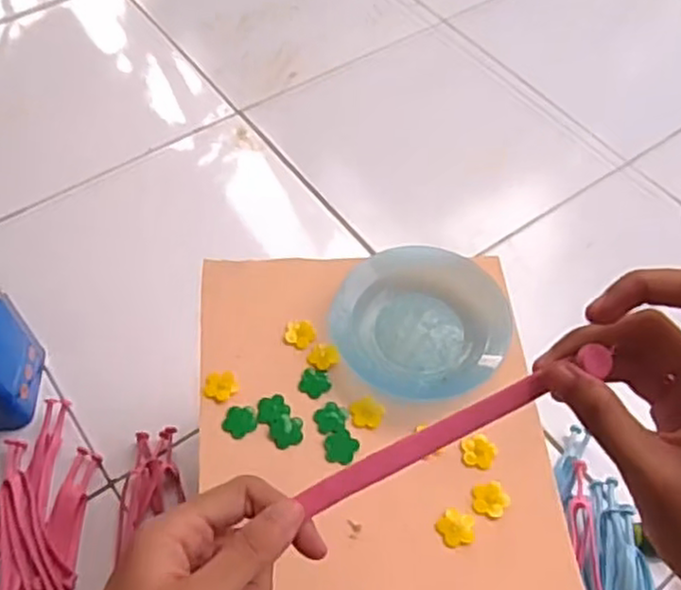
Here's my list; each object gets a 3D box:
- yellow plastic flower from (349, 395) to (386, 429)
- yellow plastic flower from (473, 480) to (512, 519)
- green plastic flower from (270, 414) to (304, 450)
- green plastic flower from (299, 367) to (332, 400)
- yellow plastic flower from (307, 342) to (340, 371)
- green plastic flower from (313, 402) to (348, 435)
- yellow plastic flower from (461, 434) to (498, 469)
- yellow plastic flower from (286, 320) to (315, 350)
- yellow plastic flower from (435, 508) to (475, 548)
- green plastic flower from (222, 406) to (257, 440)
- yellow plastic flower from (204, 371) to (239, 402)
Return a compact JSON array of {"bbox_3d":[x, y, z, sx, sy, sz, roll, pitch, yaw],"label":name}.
[{"bbox_3d":[0.018,0.083,0.494,0.024,0.004,0.026,21,58,12],"label":"yellow plastic flower"},{"bbox_3d":[0.100,0.136,0.464,0.024,0.004,0.023,1,56,-1],"label":"yellow plastic flower"},{"bbox_3d":[-0.038,0.096,0.489,0.023,0.004,0.024,15,57,8],"label":"green plastic flower"},{"bbox_3d":[-0.019,0.065,0.512,0.022,0.004,0.023,11,57,6],"label":"green plastic flower"},{"bbox_3d":[-0.012,0.045,0.516,0.022,0.005,0.019,37,62,21],"label":"yellow plastic flower"},{"bbox_3d":[-0.007,0.087,0.499,0.024,0.004,0.022,1,56,-1],"label":"green plastic flower"},{"bbox_3d":[0.095,0.108,0.483,0.023,0.004,0.024,1,56,-1],"label":"yellow plastic flower"},{"bbox_3d":[-0.030,0.029,0.530,0.022,0.004,0.024,1,56,-1],"label":"yellow plastic flower"},{"bbox_3d":[0.076,0.151,0.456,0.024,0.004,0.024,1,56,-1],"label":"yellow plastic flower"},{"bbox_3d":[-0.071,0.088,0.494,0.024,0.004,0.024,1,56,-1],"label":"green plastic flower"},{"bbox_3d":[-0.086,0.066,0.509,0.023,0.004,0.024,1,56,-1],"label":"yellow plastic flower"}]

